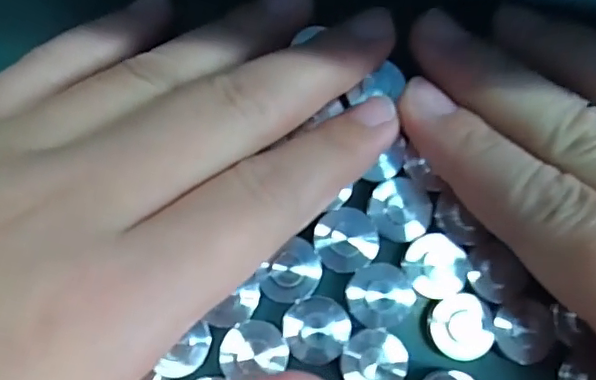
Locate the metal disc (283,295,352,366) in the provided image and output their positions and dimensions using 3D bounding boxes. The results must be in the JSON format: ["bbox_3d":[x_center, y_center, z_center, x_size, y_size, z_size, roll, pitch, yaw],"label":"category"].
[{"bbox_3d":[0.005,0.032,0.128,0.015,0.004,0.015,1,83,-6],"label":"metal disc"}]

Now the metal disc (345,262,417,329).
[{"bbox_3d":[0.020,0.025,0.130,0.015,0.004,0.015,1,83,-6],"label":"metal disc"}]

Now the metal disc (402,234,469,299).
[{"bbox_3d":[0.033,0.018,0.134,0.015,0.004,0.015,1,83,-6],"label":"metal disc"}]

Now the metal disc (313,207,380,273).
[{"bbox_3d":[0.012,0.012,0.131,0.015,0.004,0.015,1,83,-6],"label":"metal disc"}]

